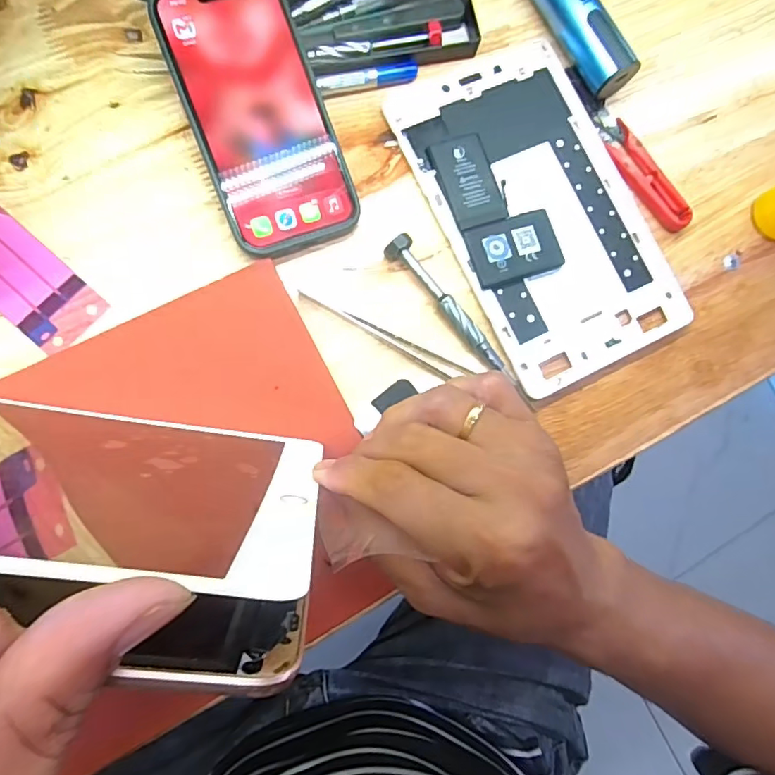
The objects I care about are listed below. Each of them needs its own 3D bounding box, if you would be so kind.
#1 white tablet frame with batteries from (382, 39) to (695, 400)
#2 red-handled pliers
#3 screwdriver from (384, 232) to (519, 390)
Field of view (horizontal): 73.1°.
[{"bbox_3d":[0.095,-0.108,0.323,0.120,0.006,0.205,-26,88,-9],"label":"white tablet frame with batteries"},{"bbox_3d":[0.162,-0.139,0.334,0.023,0.008,0.090,-31,89,-9],"label":"red-handled pliers"},{"bbox_3d":[0.038,-0.048,0.307,0.016,0.014,0.103,-42,91,-9],"label":"screwdriver"}]

